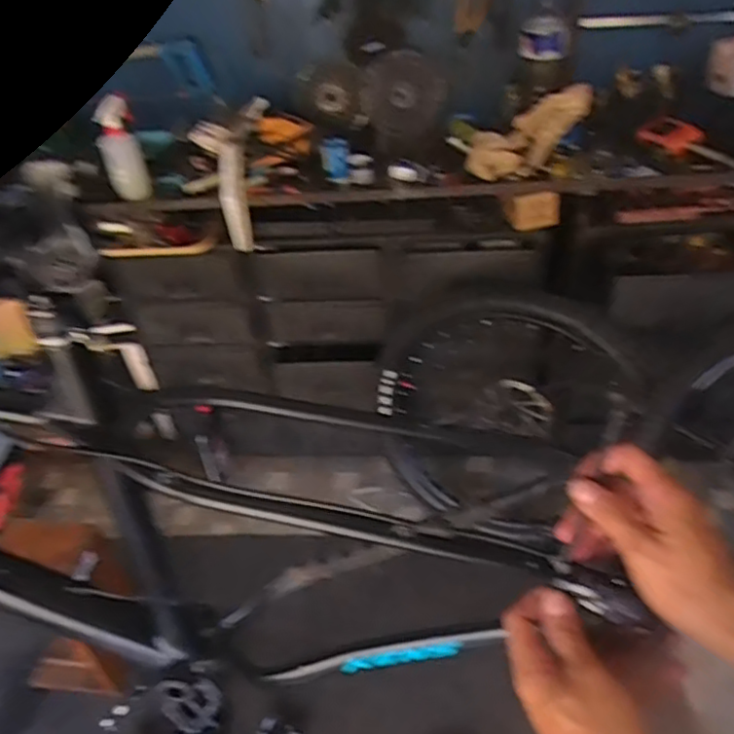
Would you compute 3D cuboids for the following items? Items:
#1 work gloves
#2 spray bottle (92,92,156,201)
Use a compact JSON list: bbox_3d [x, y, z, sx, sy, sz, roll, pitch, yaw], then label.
[{"bbox_3d":[0.360,-0.533,1.474,0.343,0.079,0.195,-39,45,-11],"label":"work gloves"},{"bbox_3d":[-0.557,-0.493,1.486,0.087,0.213,0.061,-19,41,-14],"label":"spray bottle"}]

